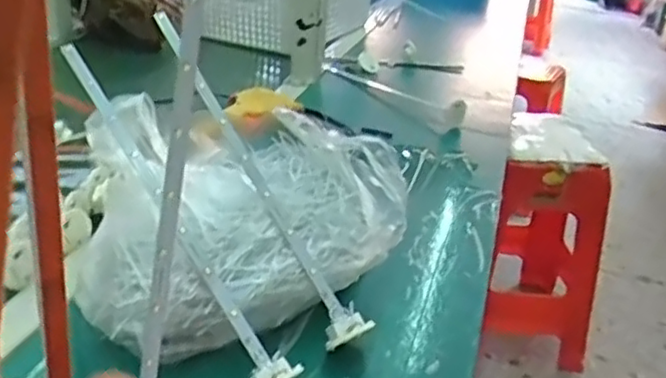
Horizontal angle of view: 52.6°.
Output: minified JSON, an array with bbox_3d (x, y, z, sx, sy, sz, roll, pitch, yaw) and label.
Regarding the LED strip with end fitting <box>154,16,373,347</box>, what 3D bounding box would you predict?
[{"bbox_3d":[-0.062,-0.017,0.501,0.028,0.017,0.292,-21,73,-41],"label":"LED strip with end fitting"}]

